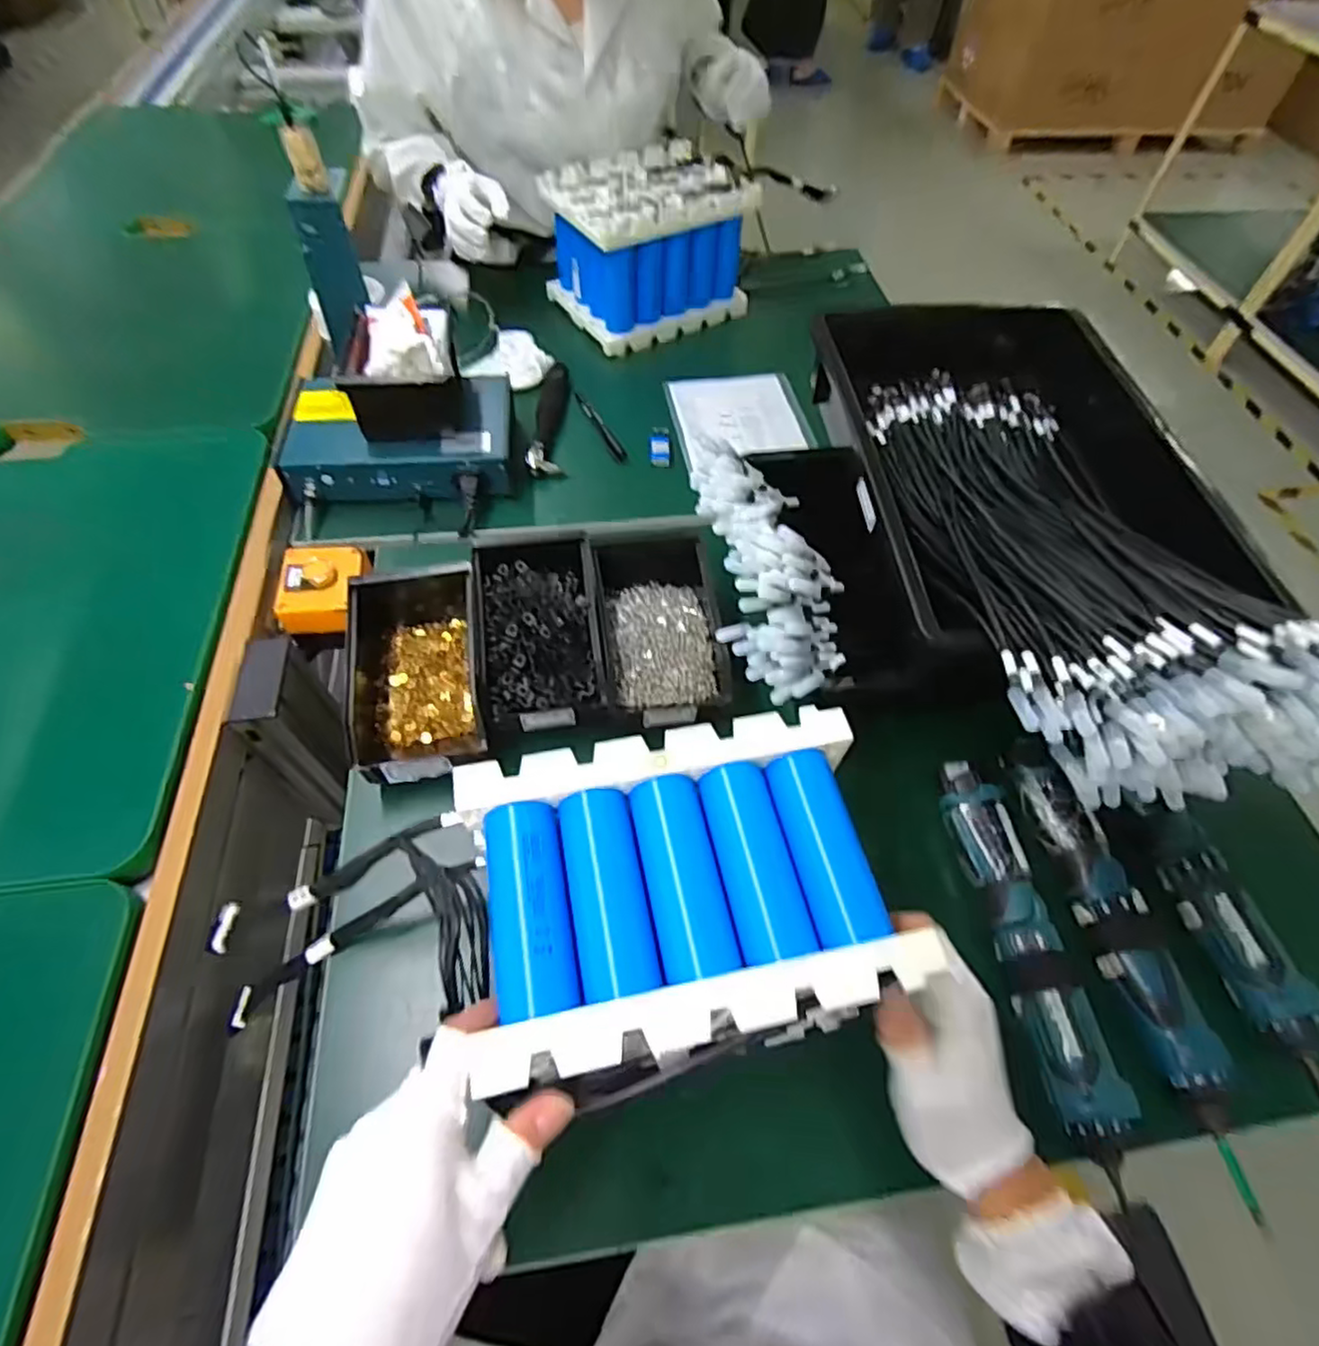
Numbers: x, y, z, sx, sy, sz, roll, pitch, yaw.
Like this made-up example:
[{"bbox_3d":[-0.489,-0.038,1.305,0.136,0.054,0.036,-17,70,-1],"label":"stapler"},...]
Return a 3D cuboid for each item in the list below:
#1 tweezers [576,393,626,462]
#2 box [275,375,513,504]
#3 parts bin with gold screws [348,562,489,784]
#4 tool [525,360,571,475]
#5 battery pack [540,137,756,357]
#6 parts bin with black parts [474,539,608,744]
[{"bbox_3d":[-0.074,-0.303,0.823,0.016,0.010,0.135,-21,59,-15],"label":"tweezers"},{"bbox_3d":[-0.279,-0.257,0.745,0.233,0.062,0.159,-7,57,-7],"label":"box"},{"bbox_3d":[-0.206,-0.012,0.583,0.103,0.074,0.211,-8,57,-8],"label":"parts bin with gold screws"},{"bbox_3d":[-0.132,-0.313,0.815,0.040,0.025,0.193,0,56,-2],"label":"tool"},{"bbox_3d":[-0.014,-0.573,0.915,0.234,0.154,0.171,-28,61,-19],"label":"battery pack"},{"bbox_3d":[-0.104,-0.035,0.593,0.100,0.060,0.189,-7,57,-7],"label":"parts bin with black parts"}]

